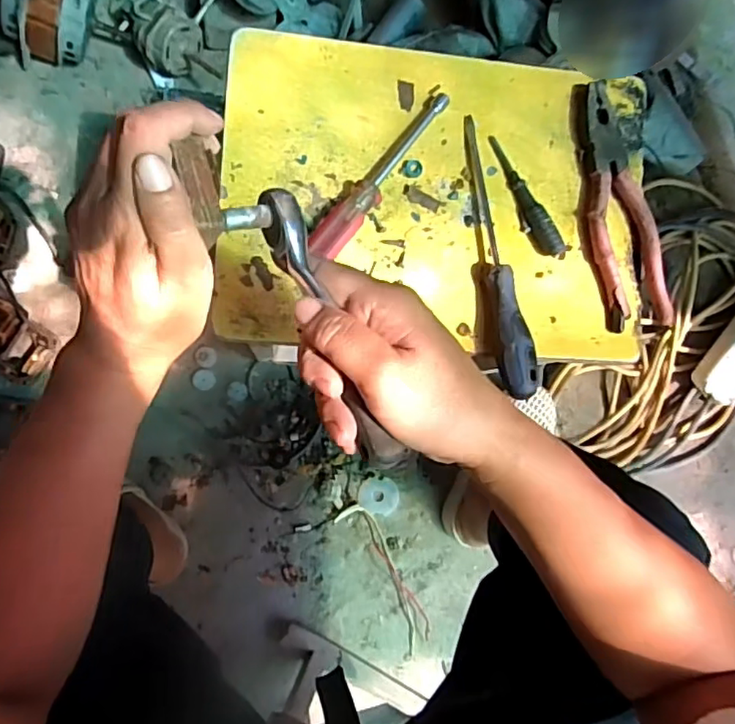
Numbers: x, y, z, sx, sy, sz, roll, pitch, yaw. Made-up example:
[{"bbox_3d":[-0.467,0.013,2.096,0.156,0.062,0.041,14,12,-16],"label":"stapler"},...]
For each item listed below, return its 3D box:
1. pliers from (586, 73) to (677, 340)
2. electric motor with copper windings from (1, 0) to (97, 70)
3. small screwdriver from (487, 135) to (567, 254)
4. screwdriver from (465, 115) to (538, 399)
[{"bbox_3d":[0.198,-0.123,0.464,0.051,0.012,0.193,-9,85,-8],"label":"pliers"},{"bbox_3d":[-0.415,-0.472,0.798,0.095,0.135,0.130,22,81,-4],"label":"electric motor with copper windings"},{"bbox_3d":[0.123,-0.130,0.459,0.016,0.013,0.105,-29,88,-10],"label":"small screwdriver"},{"bbox_3d":[0.097,-0.082,0.444,0.026,0.021,0.218,-9,85,-8],"label":"screwdriver"}]

